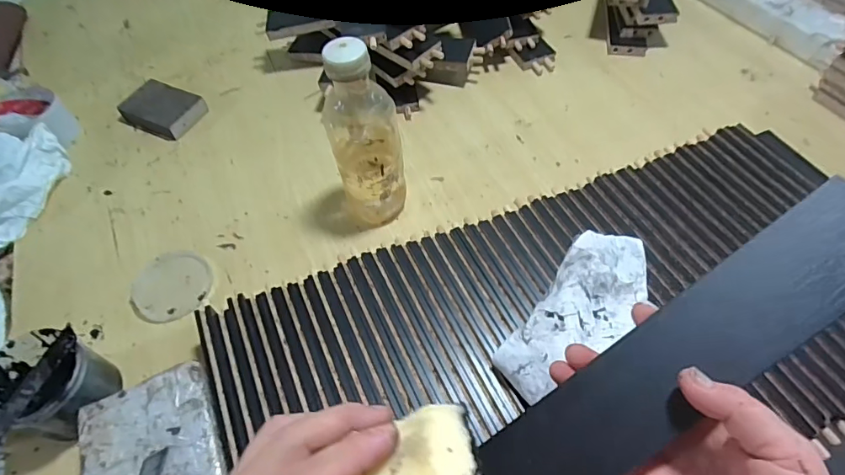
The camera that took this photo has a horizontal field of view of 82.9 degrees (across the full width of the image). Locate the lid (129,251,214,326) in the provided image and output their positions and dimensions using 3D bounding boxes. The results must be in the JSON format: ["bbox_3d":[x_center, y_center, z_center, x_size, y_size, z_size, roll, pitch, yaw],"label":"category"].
[{"bbox_3d":[-0.275,0.053,0.524,0.081,0.013,0.082,-1,56,2],"label":"lid"}]

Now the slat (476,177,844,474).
[{"bbox_3d":[0.133,0.073,0.261,0.279,0.009,0.053,-39,63,3],"label":"slat"}]

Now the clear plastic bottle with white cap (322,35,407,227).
[{"bbox_3d":[-0.056,-0.092,0.498,0.069,0.222,0.053,-19,57,-10],"label":"clear plastic bottle with white cap"}]

